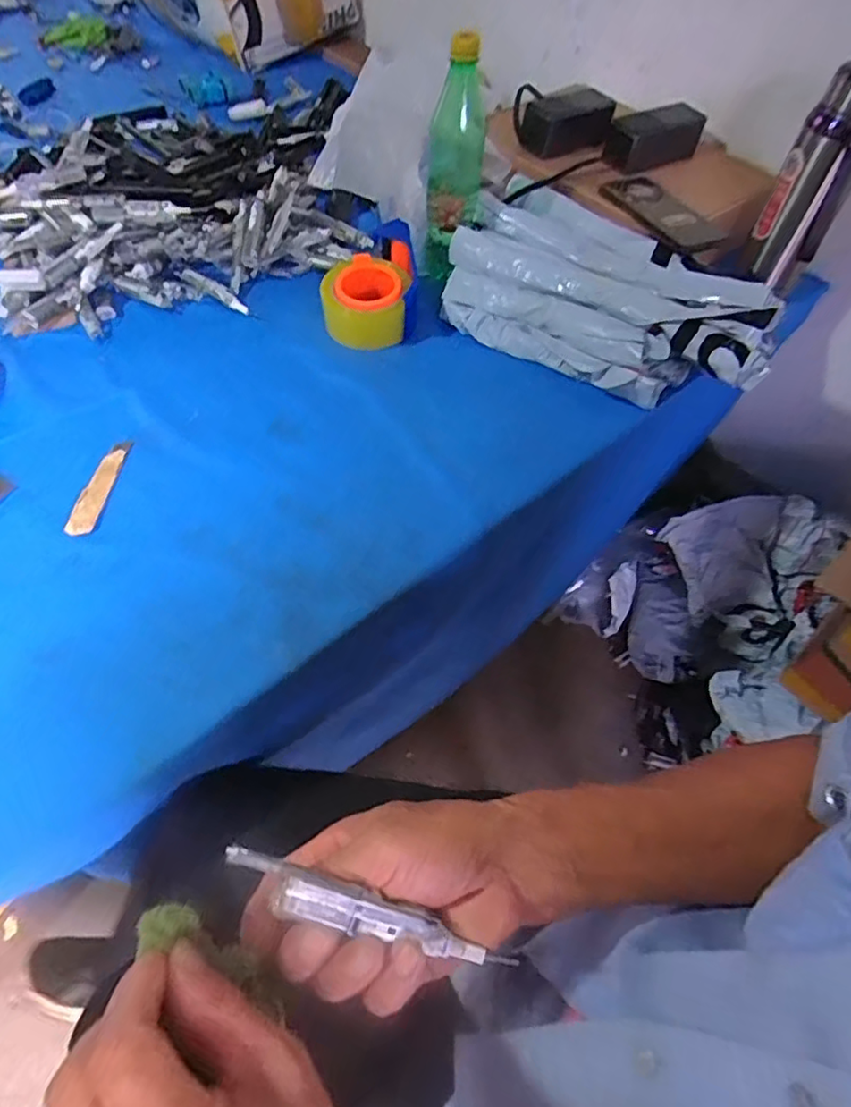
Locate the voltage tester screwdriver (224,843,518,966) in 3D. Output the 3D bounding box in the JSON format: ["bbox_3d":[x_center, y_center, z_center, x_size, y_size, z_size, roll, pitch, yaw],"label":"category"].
[{"bbox_3d":[-0.023,0.170,0.279,0.149,0.007,0.016,28,56,-11],"label":"voltage tester screwdriver"}]

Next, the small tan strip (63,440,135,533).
[{"bbox_3d":[-0.298,-0.062,0.546,0.024,0.009,0.110,3,56,-2],"label":"small tan strip"}]

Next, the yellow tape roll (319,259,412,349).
[{"bbox_3d":[-0.069,-0.287,0.686,0.092,0.062,0.092,2,56,-3],"label":"yellow tape roll"}]

